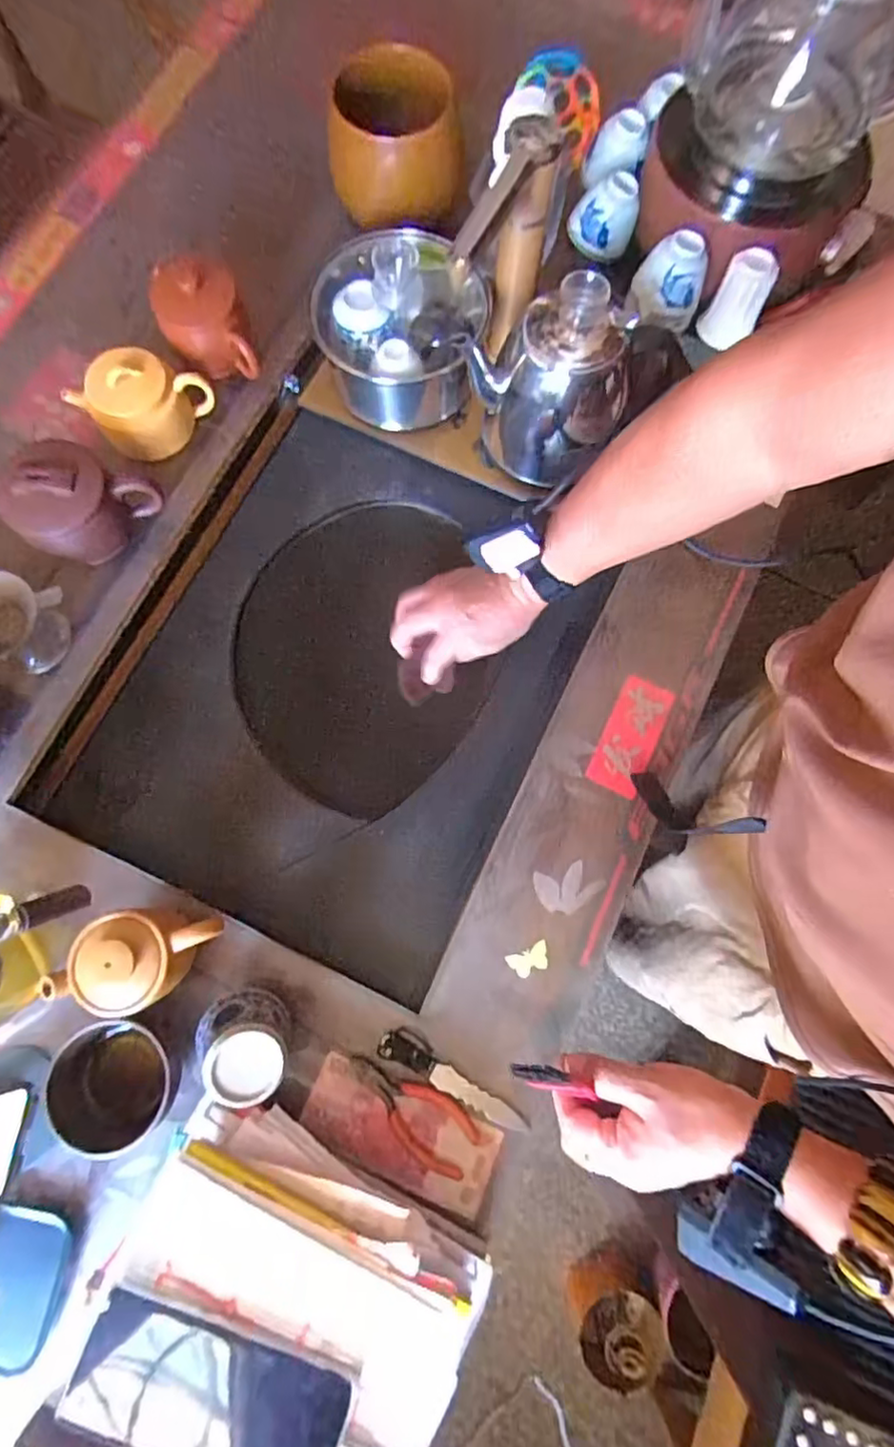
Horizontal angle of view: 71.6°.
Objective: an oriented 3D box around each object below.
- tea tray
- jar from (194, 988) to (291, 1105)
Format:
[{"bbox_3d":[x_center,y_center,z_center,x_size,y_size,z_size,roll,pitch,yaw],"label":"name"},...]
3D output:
[{"bbox_3d":[-0.097,-0.063,0.599,0.399,0.047,0.499,25,77,4],"label":"tea tray"},{"bbox_3d":[-0.145,0.234,0.461,0.059,0.083,0.071,-32,80,-8],"label":"jar"}]

